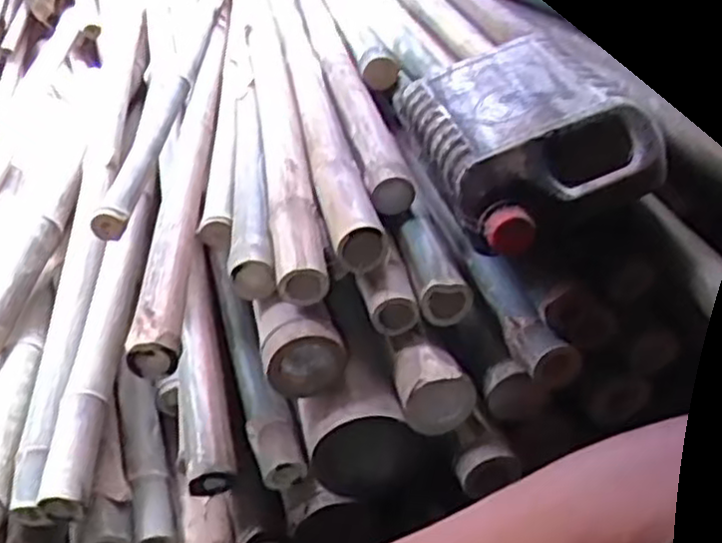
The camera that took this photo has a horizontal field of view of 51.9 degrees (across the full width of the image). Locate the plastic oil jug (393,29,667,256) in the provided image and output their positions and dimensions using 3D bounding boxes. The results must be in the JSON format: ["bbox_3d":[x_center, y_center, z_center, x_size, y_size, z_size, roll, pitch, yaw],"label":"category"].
[{"bbox_3d":[0.147,-0.122,0.693,0.170,0.095,0.231,-26,40,1],"label":"plastic oil jug"}]

